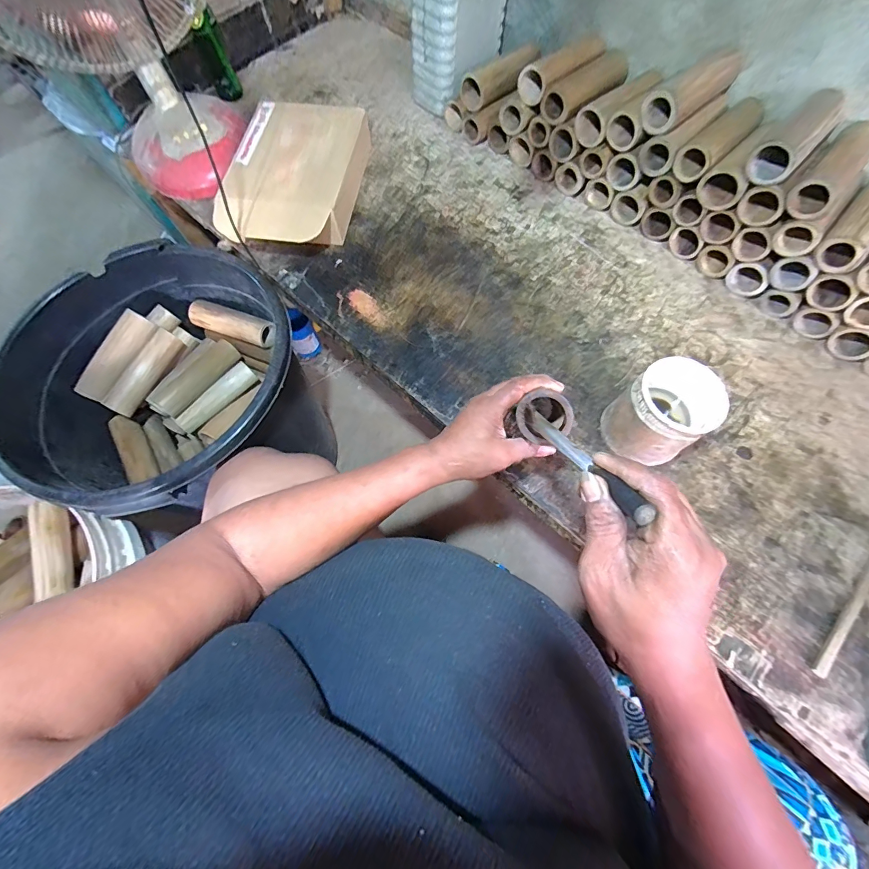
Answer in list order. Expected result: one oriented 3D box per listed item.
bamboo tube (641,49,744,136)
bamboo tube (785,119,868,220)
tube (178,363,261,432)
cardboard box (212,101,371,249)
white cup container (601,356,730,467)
[{"bbox_3d":[0.396,-0.518,0.609,0.184,0.058,0.052,-35,70,-13],"label":"bamboo tube"},{"bbox_3d":[0.553,-0.368,0.560,0.050,0.053,0.177,40,73,17],"label":"bamboo tube"},{"bbox_3d":[-0.451,-0.076,0.849,0.038,0.039,0.176,36,72,16],"label":"tube"},{"bbox_3d":[-0.249,-0.451,0.731,0.207,0.082,0.331,6,66,4],"label":"cardboard box"},{"bbox_3d":[0.276,-0.019,0.511,0.089,0.135,0.096,0,66,1],"label":"white cup container"}]

